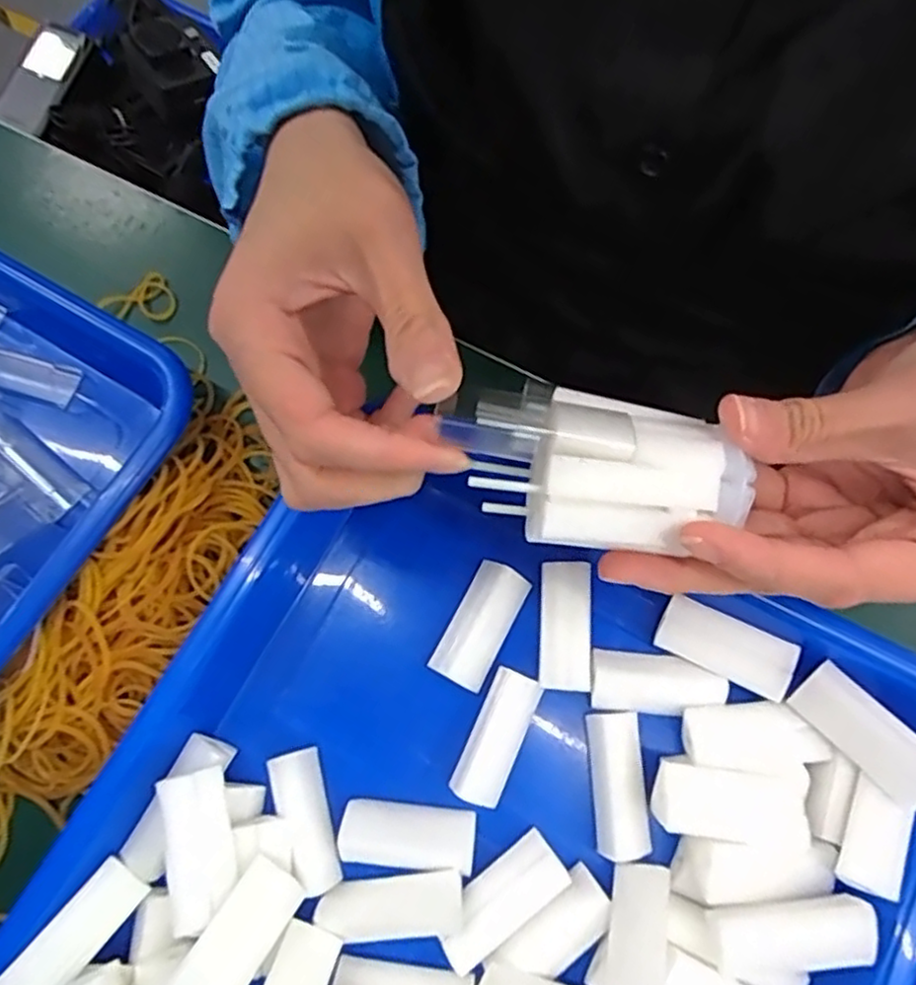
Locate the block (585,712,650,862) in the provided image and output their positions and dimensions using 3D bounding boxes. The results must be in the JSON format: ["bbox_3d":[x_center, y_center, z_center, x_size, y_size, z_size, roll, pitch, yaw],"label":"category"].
[{"bbox_3d":[0.055,0.100,0.234,0.017,0.008,0.045,-1,74,3],"label":"block"}]

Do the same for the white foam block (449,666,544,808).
[{"bbox_3d":[0.014,0.086,0.238,0.018,0.014,0.045,23,77,9],"label":"white foam block"}]

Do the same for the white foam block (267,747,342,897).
[{"bbox_3d":[-0.053,0.113,0.235,0.017,0.012,0.045,-17,71,-5],"label":"white foam block"}]

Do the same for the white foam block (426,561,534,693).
[{"bbox_3d":[0.008,0.049,0.252,0.021,0.015,0.044,27,77,10],"label":"white foam block"}]

